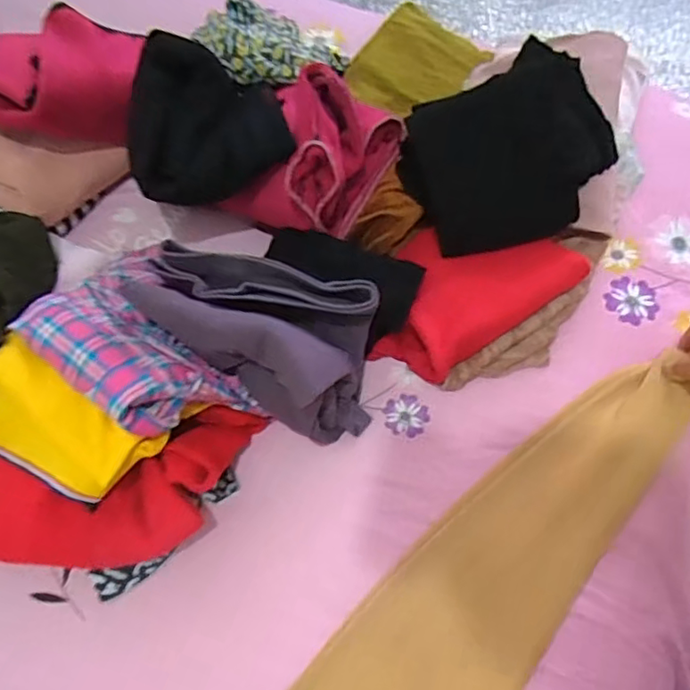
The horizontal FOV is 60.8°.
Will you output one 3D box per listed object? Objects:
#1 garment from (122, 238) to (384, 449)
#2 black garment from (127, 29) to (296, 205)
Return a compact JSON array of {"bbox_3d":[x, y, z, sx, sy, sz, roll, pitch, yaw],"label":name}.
[{"bbox_3d":[-0.084,-0.001,0.579,0.227,0.136,0.128,11,66,4],"label":"garment"},{"bbox_3d":[-0.142,-0.229,0.603,0.164,0.105,0.137,-9,66,-5],"label":"black garment"}]

